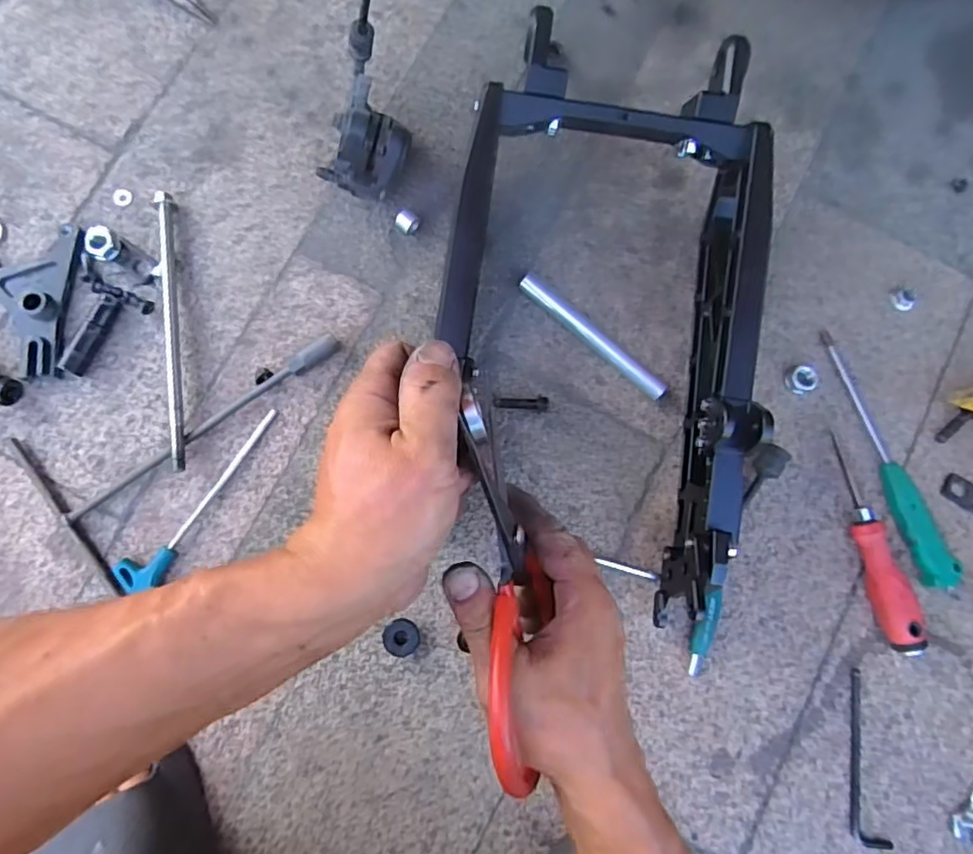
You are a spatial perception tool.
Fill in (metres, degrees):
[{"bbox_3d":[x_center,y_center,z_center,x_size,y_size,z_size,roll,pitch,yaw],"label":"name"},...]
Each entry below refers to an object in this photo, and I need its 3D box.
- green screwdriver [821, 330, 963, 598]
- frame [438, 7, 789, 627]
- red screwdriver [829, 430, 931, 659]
[{"bbox_3d":[0.368,0.029,0.562,0.031,0.023,0.252,-17,82,-5],"label":"green screwdriver"},{"bbox_3d":[0.093,-0.090,0.524,0.252,0.112,0.452,8,81,-1],"label":"frame"},{"bbox_3d":[0.346,0.105,0.547,0.030,0.039,0.192,-15,82,-5],"label":"red screwdriver"}]

